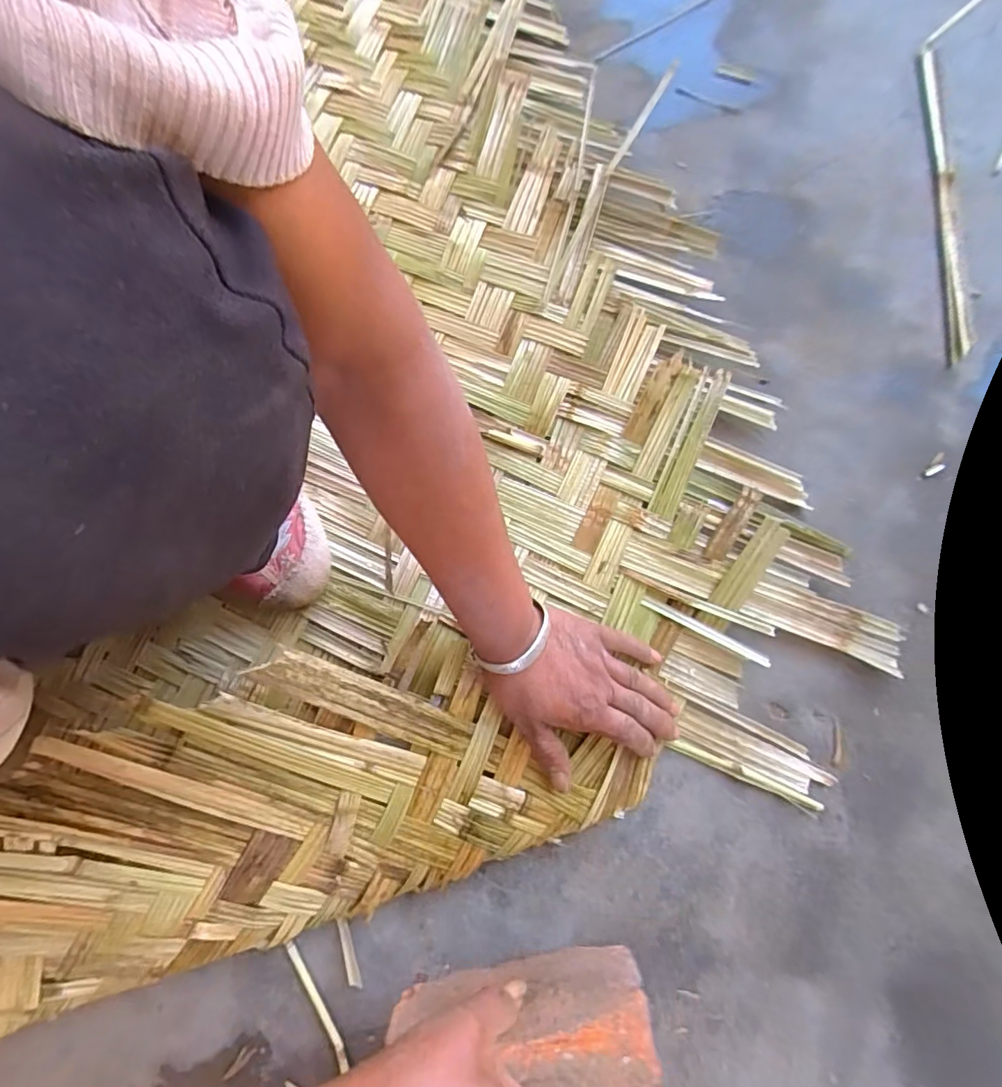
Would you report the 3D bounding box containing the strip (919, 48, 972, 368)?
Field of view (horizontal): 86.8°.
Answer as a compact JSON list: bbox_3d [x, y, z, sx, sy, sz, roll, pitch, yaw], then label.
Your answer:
[{"bbox_3d":[0.404,-0.308,0.482,0.020,0.004,0.300,-1,84,1],"label":"strip"}]

